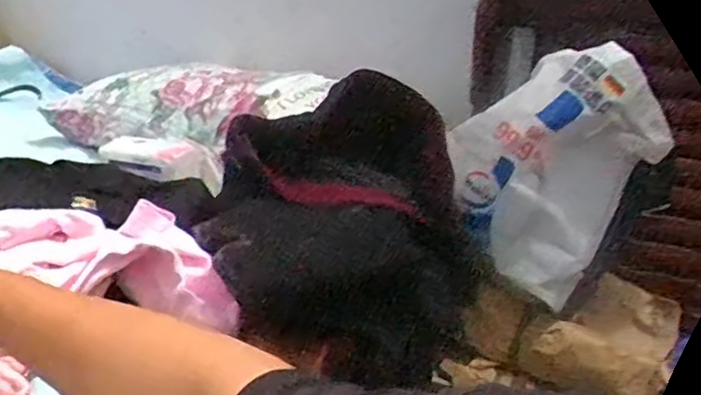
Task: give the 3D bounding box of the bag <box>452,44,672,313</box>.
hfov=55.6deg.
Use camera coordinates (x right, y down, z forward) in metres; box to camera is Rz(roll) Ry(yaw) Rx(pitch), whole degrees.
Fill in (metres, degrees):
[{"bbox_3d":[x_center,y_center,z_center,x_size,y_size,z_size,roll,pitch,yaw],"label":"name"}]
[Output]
[{"bbox_3d":[0.266,-0.032,0.826,0.262,0.237,0.043,-36,3,13],"label":"bag"}]

